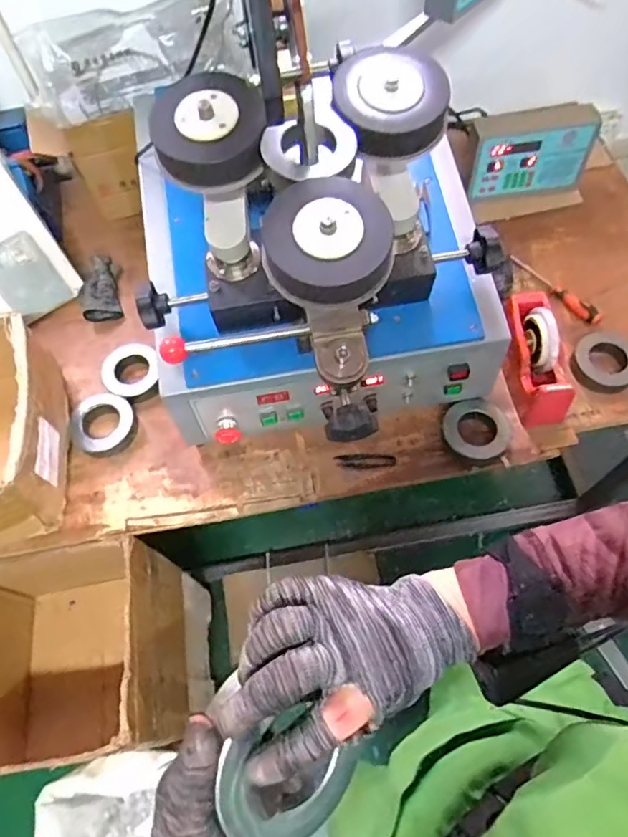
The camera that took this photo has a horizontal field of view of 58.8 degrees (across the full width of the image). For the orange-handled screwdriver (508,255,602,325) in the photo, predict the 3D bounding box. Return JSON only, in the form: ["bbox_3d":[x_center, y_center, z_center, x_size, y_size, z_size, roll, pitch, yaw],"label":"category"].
[{"bbox_3d":[0.444,-0.241,1.025,0.028,0.033,0.204,-31,65,-12],"label":"orange-handled screwdriver"}]

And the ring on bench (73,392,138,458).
[{"bbox_3d":[-0.352,0.007,0.936,0.100,0.030,0.096,-1,63,2],"label":"ring on bench"}]

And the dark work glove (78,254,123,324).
[{"bbox_3d":[-0.408,-0.252,1.064,0.075,0.029,0.142,-8,63,-1],"label":"dark work glove"}]

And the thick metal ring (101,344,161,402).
[{"bbox_3d":[-0.316,-0.079,0.976,0.096,0.036,0.100,-1,63,2],"label":"thick metal ring"}]

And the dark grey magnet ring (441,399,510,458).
[{"bbox_3d":[0.262,0.016,0.891,0.098,0.015,0.099,0,83,3],"label":"dark grey magnet ring"}]

